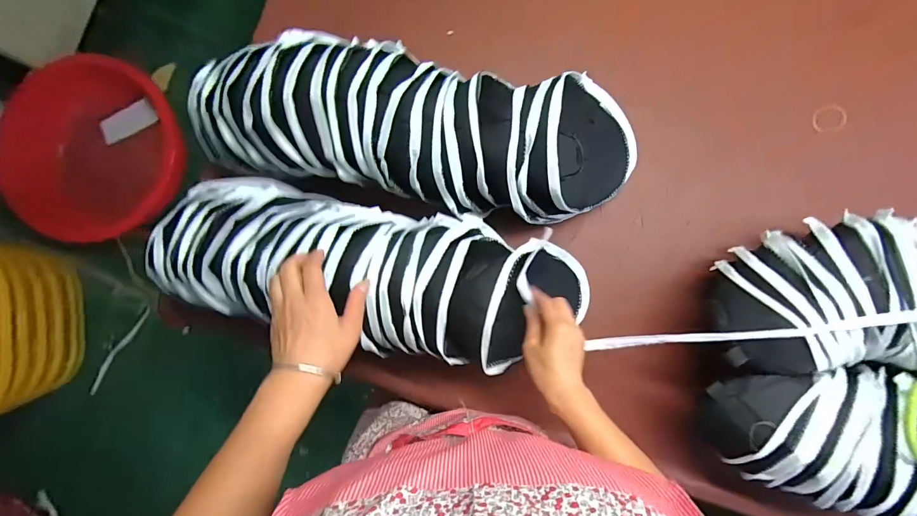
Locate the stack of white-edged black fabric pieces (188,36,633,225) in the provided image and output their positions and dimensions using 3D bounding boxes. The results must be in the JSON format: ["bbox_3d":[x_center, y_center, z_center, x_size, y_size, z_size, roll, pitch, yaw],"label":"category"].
[{"bbox_3d":[-0.056,-0.182,0.560,0.650,0.146,0.197,8,87,2],"label":"stack of white-edged black fabric pieces"}]

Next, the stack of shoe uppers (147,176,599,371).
[{"bbox_3d":[-0.101,0.024,0.532,0.602,0.120,0.187,11,87,-5],"label":"stack of shoe uppers"}]

